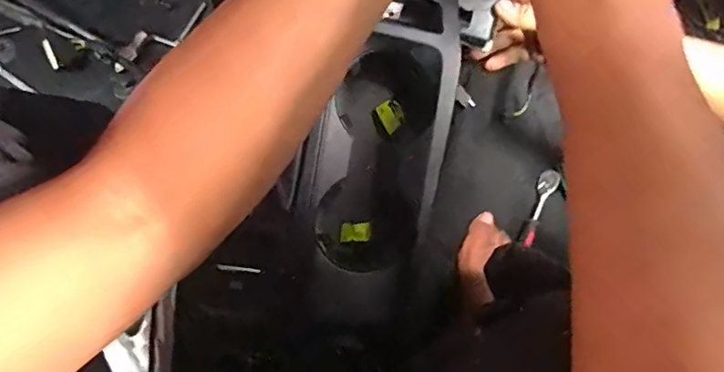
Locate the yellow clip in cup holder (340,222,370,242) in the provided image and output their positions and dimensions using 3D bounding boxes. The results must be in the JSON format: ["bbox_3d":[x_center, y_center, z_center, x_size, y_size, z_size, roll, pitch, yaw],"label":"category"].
[{"bbox_3d":[-0.007,0.046,0.509,0.029,0.016,0.018,1,76,-1],"label":"yellow clip in cup holder"}]

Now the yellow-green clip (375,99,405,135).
[{"bbox_3d":[0.028,-0.067,0.497,0.024,0.004,0.029,-32,84,22],"label":"yellow-green clip"}]

